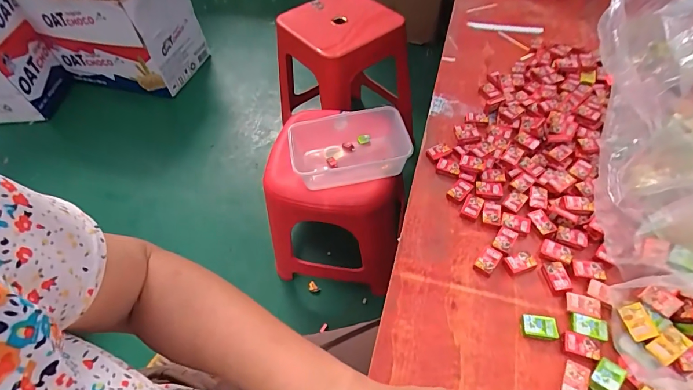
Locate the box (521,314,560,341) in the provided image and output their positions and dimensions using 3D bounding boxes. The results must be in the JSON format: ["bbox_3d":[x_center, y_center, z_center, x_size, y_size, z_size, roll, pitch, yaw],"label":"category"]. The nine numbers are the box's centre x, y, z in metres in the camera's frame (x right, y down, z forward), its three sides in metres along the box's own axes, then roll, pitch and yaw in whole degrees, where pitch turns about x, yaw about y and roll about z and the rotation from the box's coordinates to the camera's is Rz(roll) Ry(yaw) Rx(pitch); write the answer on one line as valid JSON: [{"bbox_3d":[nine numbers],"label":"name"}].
[{"bbox_3d":[0.157,0.107,0.305,0.027,0.008,0.018,6,54,10],"label":"box"}]

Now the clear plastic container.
[{"bbox_3d":[0.007,-0.104,0.812,0.252,0.077,0.165,-6,53,1],"label":"clear plastic container"}]

